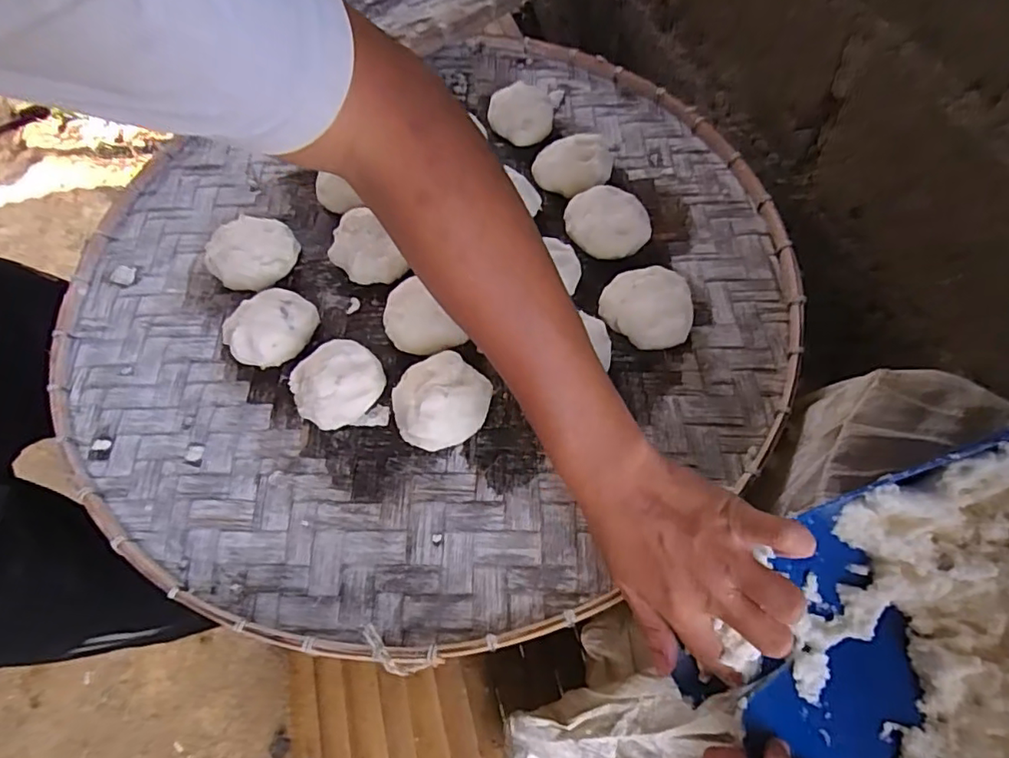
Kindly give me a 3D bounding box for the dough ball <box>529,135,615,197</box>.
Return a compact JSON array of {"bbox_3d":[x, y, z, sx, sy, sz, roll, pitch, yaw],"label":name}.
[{"bbox_3d":[0.080,-0.246,0.646,0.093,0.035,0.077,-1,64,3],"label":"dough ball"}]

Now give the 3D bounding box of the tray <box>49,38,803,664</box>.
[{"bbox_3d":[-0.071,-0.112,0.576,0.731,0.066,0.683,-28,62,-7],"label":"tray"}]

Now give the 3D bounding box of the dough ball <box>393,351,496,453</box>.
[{"bbox_3d":[-0.056,0.015,0.487,0.086,0.047,0.081,-24,65,-8],"label":"dough ball"}]

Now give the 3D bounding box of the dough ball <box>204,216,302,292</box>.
[{"bbox_3d":[-0.261,-0.132,0.588,0.073,0.037,0.079,-3,62,6],"label":"dough ball"}]

